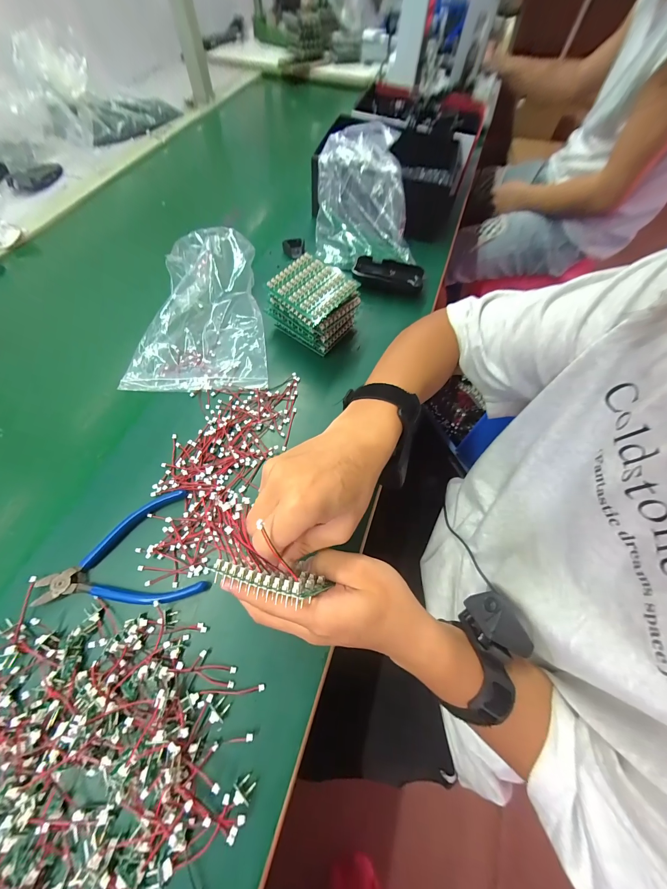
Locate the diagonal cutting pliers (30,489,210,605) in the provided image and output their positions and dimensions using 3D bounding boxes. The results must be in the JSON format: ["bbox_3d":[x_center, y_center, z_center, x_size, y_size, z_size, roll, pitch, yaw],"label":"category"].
[{"bbox_3d":[-0.199,0.116,0.278,0.134,0.015,0.101,-23,67,-12],"label":"diagonal cutting pliers"}]

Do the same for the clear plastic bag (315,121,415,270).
[{"bbox_3d":[0.040,-0.397,0.467,0.144,0.107,0.192,-8,65,-6],"label":"clear plastic bag"}]

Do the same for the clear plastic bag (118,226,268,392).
[{"bbox_3d":[-0.182,-0.178,0.382,0.172,0.076,0.217,-6,65,-5],"label":"clear plastic bag"}]

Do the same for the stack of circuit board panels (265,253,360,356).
[{"bbox_3d":[-0.027,-0.180,0.385,0.090,0.075,0.086,41,70,16],"label":"stack of circuit board panels"}]

